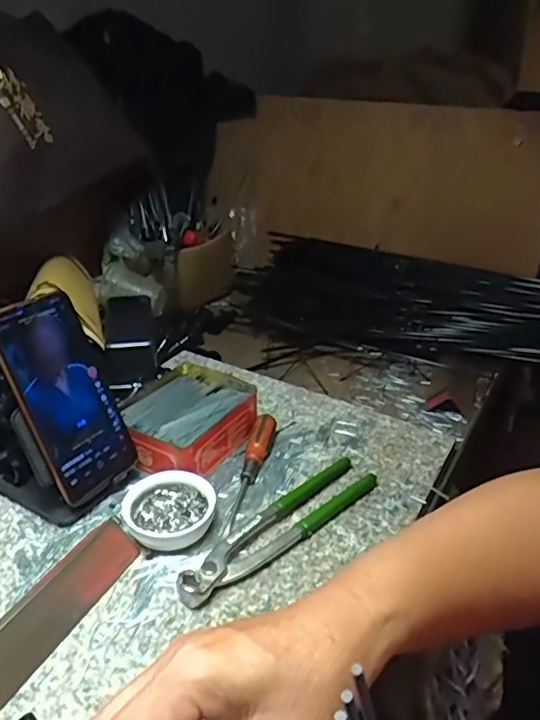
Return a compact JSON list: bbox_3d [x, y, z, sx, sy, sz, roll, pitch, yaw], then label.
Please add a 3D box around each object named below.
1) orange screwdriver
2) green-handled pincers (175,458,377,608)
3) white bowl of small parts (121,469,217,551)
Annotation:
[{"bbox_3d":[-0.019,0.098,0.513,0.022,0.027,0.138,7,31,11],"label":"orange screwdriver"},{"bbox_3d":[0.011,0.131,0.464,0.202,0.019,0.040,-25,39,-36],"label":"green-handled pincers"},{"bbox_3d":[-0.083,0.122,0.470,0.073,0.024,0.065,-11,32,-18],"label":"white bowl of small parts"}]

